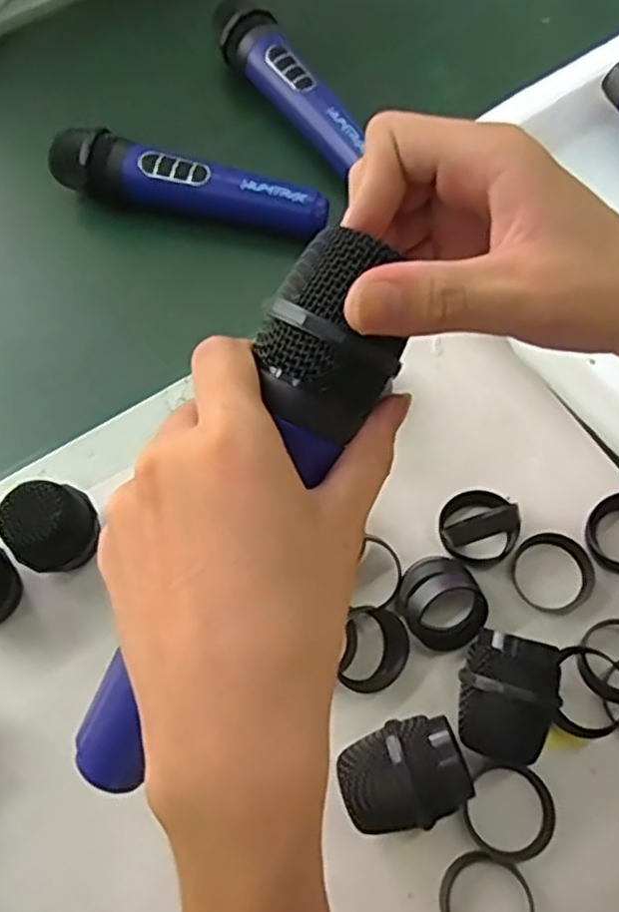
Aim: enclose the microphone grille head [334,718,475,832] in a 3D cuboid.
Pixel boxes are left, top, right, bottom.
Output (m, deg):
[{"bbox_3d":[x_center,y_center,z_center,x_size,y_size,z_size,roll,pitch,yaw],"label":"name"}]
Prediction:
[{"bbox_3d":[0.047,0.156,0.339,0.061,0.046,0.048,-21,67,-6],"label":"microphone grille head"}]

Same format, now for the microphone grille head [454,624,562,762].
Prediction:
[{"bbox_3d":[0.098,0.119,0.351,0.044,0.047,0.057,16,68,10],"label":"microphone grille head"}]

